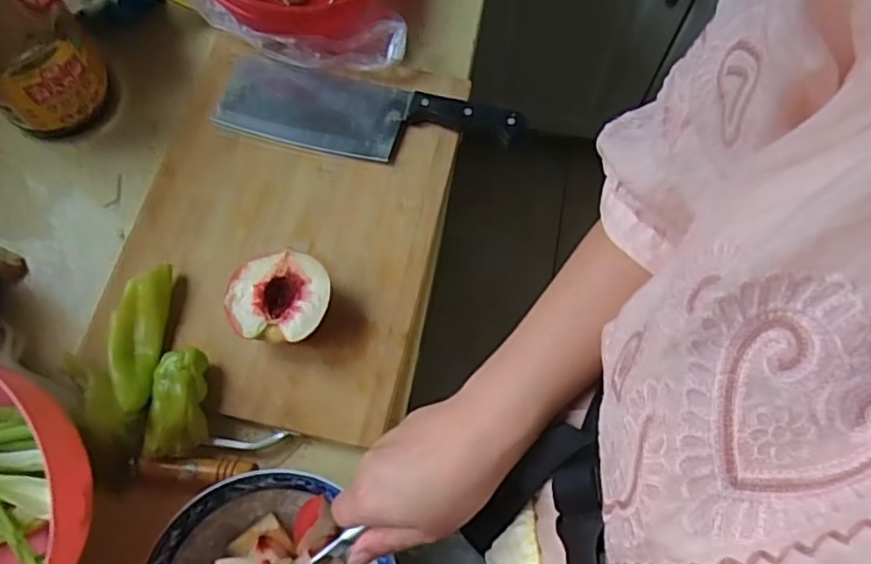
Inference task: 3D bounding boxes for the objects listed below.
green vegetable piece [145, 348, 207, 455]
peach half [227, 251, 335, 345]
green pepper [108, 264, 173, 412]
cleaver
[{"bbox_3d":[-0.197,0.093,0.498,0.042,0.032,0.077,1,69,-1],"label":"green vegetable piece"},{"bbox_3d":[-0.122,0.016,0.518,0.076,0.041,0.069,7,69,1],"label":"peach half"},{"bbox_3d":[-0.231,0.044,0.510,0.031,0.040,0.113,2,69,-1],"label":"green pepper"},{"bbox_3d":[-0.065,-0.151,0.595,0.274,0.024,0.082,14,69,4],"label":"cleaver"}]

